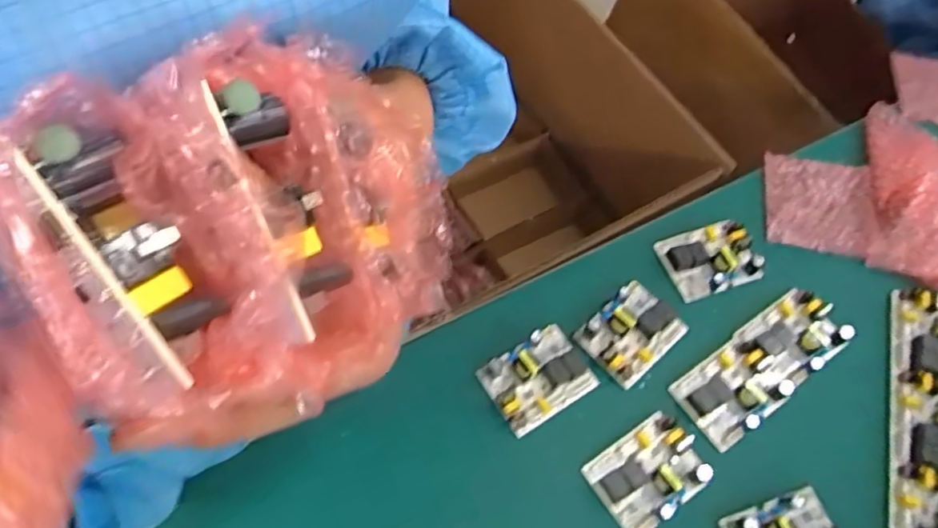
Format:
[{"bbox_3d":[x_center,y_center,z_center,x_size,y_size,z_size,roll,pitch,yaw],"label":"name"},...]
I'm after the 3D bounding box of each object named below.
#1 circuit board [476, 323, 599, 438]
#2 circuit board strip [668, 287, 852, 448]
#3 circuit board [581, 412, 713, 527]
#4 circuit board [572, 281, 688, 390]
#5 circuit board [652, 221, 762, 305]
[{"bbox_3d":[0.057,0.089,0.489,0.083,0.028,0.061,-27,68,-19],"label":"circuit board"},{"bbox_3d":[0.249,0.080,0.509,0.163,0.022,0.062,-31,69,-20],"label":"circuit board strip"},{"bbox_3d":[0.138,0.157,0.458,0.082,0.025,0.062,-29,68,-19],"label":"circuit board"},{"bbox_3d":[0.141,0.054,0.515,0.083,0.028,0.062,-36,71,-22],"label":"circuit board"},{"bbox_3d":[0.221,-0.008,0.554,0.083,0.018,0.063,-16,65,-14],"label":"circuit board"}]

